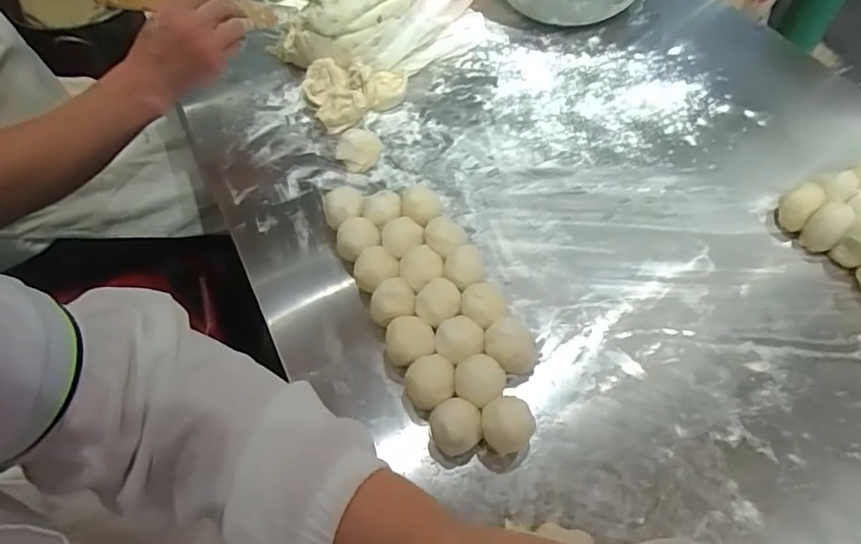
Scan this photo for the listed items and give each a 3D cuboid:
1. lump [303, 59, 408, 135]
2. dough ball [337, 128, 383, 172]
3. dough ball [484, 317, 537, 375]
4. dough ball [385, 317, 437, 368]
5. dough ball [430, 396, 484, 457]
[{"bbox_3d":[-0.094,-0.235,0.682,0.120,0.044,0.098,-24,59,-14],"label":"lump"},{"bbox_3d":[-0.085,-0.146,0.630,0.050,0.029,0.051,-1,57,1],"label":"dough ball"},{"bbox_3d":[0.069,0.066,0.473,0.042,0.050,0.040,-1,57,1],"label":"dough ball"},{"bbox_3d":[-0.017,0.066,0.479,0.041,0.037,0.041,-1,57,1],"label":"dough ball"},{"bbox_3d":[0.021,0.125,0.439,0.040,0.038,0.039,-1,57,1],"label":"dough ball"}]

